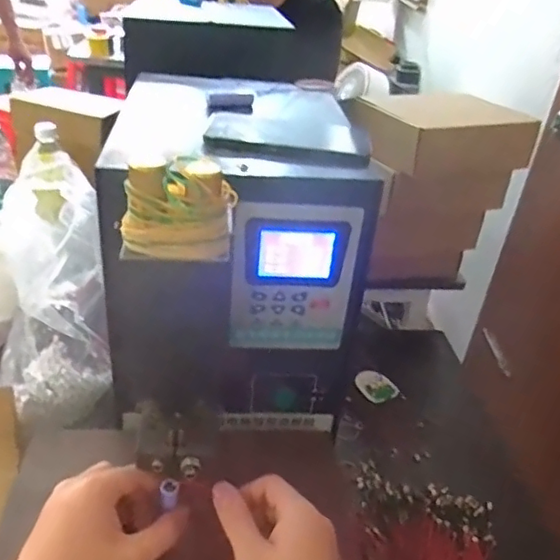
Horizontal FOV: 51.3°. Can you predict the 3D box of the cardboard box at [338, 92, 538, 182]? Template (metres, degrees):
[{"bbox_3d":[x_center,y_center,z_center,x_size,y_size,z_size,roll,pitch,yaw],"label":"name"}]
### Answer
[{"bbox_3d":[0.240,-0.213,0.866,0.217,0.077,0.156,-6,34,-19],"label":"cardboard box"}]

